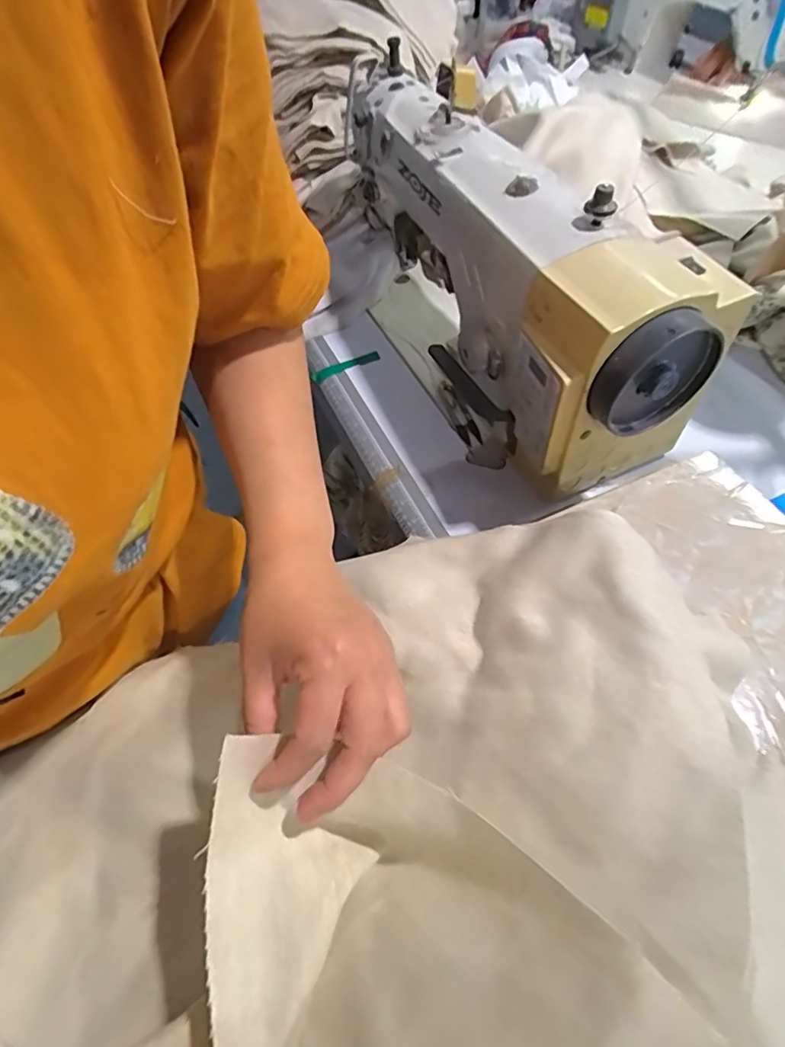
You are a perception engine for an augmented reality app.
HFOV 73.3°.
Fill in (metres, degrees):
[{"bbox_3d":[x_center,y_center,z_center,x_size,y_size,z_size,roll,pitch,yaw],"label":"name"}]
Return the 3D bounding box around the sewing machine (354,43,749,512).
[{"bbox_3d":[0.117,-0.271,0.572,0.171,0.224,0.496,-19,57,-8],"label":"sewing machine"}]

